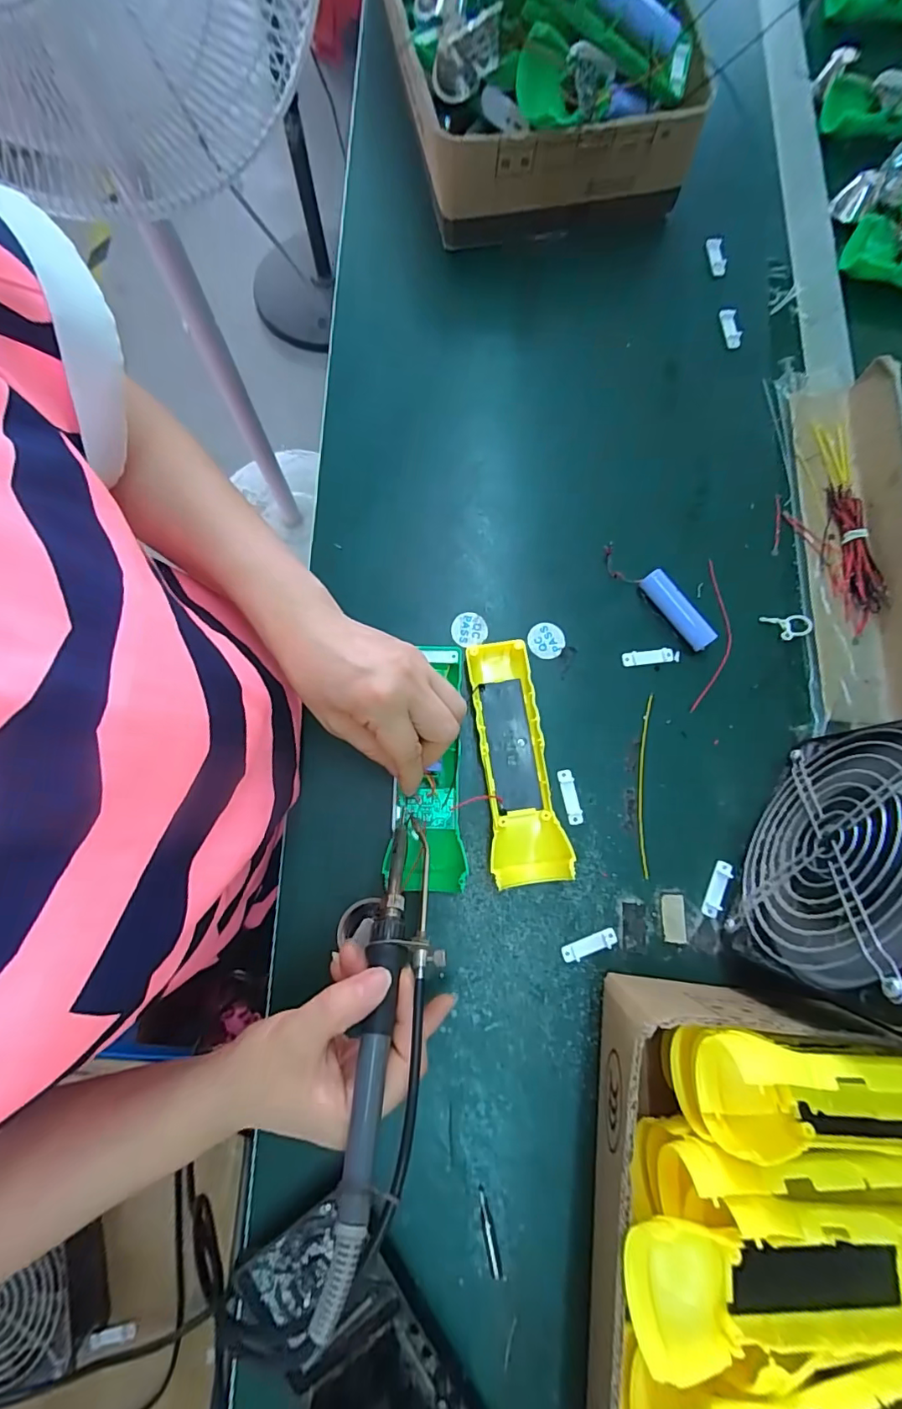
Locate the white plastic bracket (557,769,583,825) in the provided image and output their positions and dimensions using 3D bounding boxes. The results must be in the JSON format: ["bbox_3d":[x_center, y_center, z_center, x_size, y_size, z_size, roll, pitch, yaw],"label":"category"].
[{"bbox_3d":[0.082,0.064,0.359,0.010,0.005,0.037,-11,78,-3],"label":"white plastic bracket"}]

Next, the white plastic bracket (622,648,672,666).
[{"bbox_3d":[0.144,-0.035,0.379,0.037,0.004,0.010,-5,77,-2],"label":"white plastic bracket"}]

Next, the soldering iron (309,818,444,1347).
[{"bbox_3d":[-0.027,0.153,0.256,0.035,0.022,0.201,5,50,1],"label":"soldering iron"}]

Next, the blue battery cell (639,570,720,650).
[{"bbox_3d":[0.164,-0.068,0.379,0.018,0.017,0.066,-35,80,-8],"label":"blue battery cell"}]

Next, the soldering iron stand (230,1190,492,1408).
[{"bbox_3d":[-0.043,0.349,0.258,0.071,0.071,0.157,-41,81,-9],"label":"soldering iron stand"}]

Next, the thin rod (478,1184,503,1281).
[{"bbox_3d":[0.022,0.307,0.301,0.007,0.004,0.044,-13,78,-3],"label":"thin rod"}]

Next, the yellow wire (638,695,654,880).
[{"bbox_3d":[0.136,0.055,0.365,0.008,0.004,0.127,6,77,1],"label":"yellow wire"}]

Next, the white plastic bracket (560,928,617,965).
[{"bbox_3d":[0.091,0.158,0.339,0.037,0.004,0.011,-21,78,-5],"label":"white plastic bracket"}]

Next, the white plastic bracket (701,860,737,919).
[{"bbox_3d":[0.179,0.124,0.347,0.013,0.005,0.037,28,79,6],"label":"white plastic bracket"}]

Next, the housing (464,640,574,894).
[{"bbox_3d":[0.043,0.038,0.355,0.047,0.024,0.161,-6,77,-2],"label":"housing"}]

